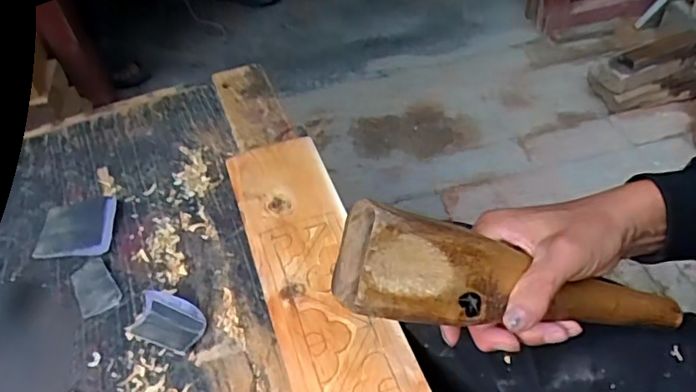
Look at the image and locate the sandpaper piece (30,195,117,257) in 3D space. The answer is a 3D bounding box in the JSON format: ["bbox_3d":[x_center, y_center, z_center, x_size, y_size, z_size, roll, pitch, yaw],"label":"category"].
[{"bbox_3d":[-0.287,0.033,0.566,0.078,0.004,0.080,-8,48,-1],"label":"sandpaper piece"}]

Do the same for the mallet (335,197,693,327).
[{"bbox_3d":[0.123,0.061,0.365,0.274,0.063,0.046,13,5,-22],"label":"mallet"}]

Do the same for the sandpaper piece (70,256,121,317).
[{"bbox_3d":[-0.243,0.088,0.511,0.035,0.004,0.064,-32,52,-21],"label":"sandpaper piece"}]

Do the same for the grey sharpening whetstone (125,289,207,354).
[{"bbox_3d":[-0.161,0.111,0.473,0.066,0.018,0.041,16,52,19],"label":"grey sharpening whetstone"}]

